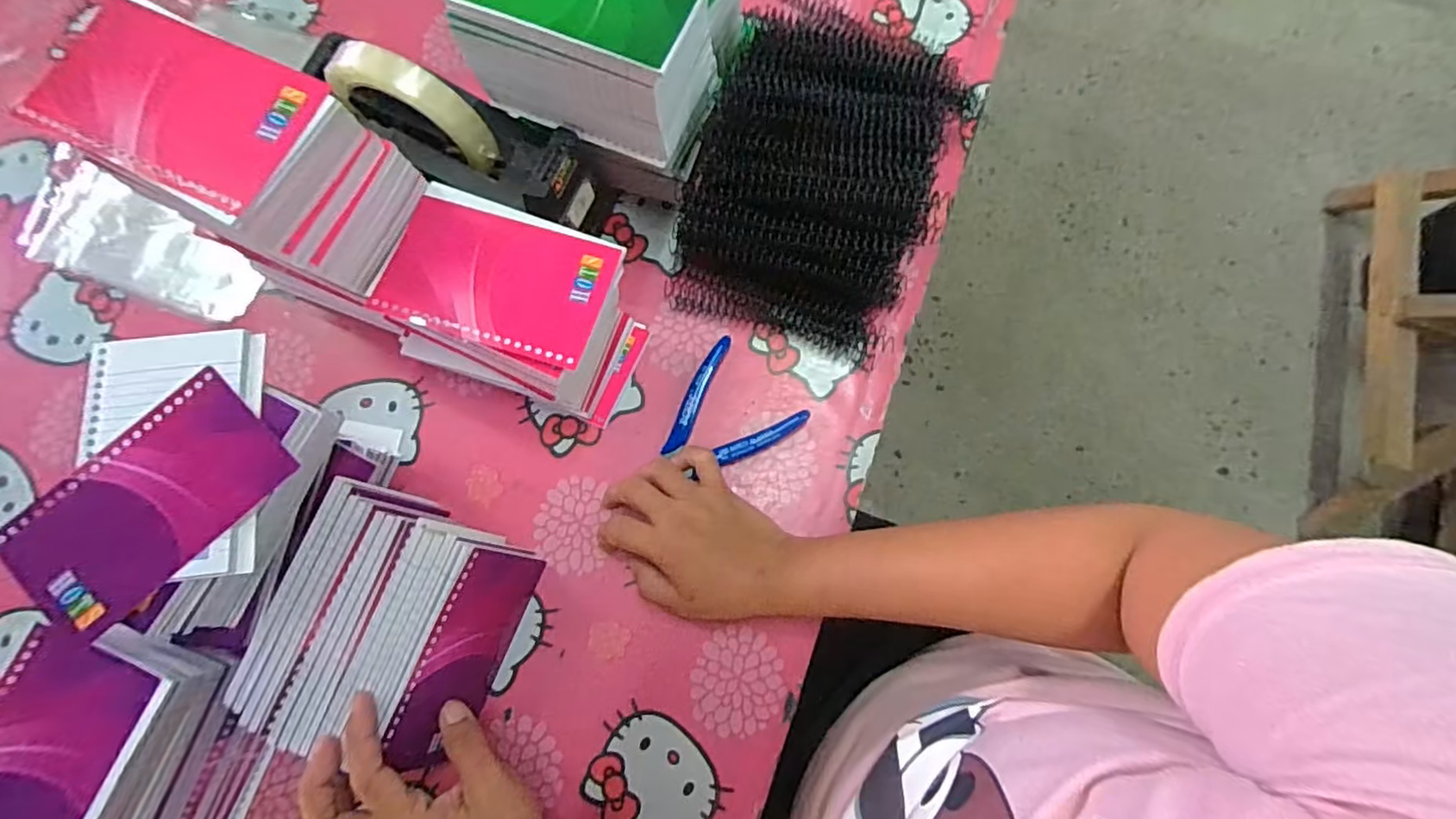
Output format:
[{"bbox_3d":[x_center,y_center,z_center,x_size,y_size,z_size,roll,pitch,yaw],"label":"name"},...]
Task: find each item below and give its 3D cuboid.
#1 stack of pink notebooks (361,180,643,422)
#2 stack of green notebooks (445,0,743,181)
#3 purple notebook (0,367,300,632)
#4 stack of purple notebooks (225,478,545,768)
[{"bbox_3d":[-0.143,-0.065,0.418,0.146,0.105,0.095,22,77,6],"label":"stack of pink notebooks"},{"bbox_3d":[-0.085,-0.225,0.391,0.141,0.113,0.084,20,77,6],"label":"stack of green notebooks"},{"bbox_3d":[-0.300,0.048,0.325,0.072,0.013,0.123,45,73,-1],"label":"purple notebook"},{"bbox_3d":[-0.205,0.135,0.382,0.114,0.076,0.148,19,77,6],"label":"stack of purple notebooks"}]

